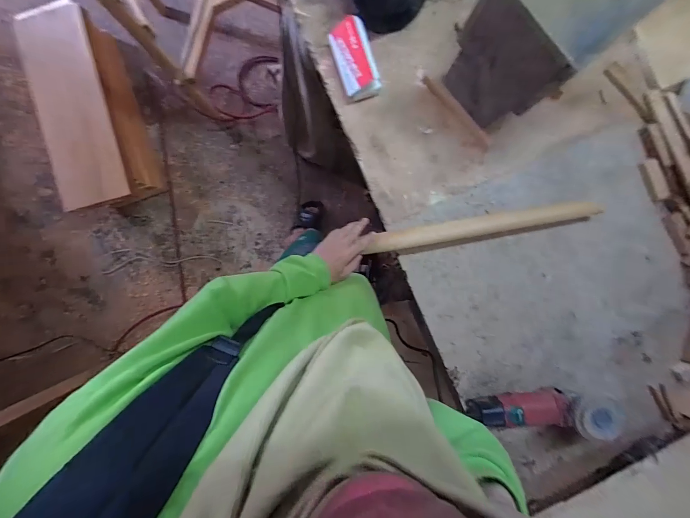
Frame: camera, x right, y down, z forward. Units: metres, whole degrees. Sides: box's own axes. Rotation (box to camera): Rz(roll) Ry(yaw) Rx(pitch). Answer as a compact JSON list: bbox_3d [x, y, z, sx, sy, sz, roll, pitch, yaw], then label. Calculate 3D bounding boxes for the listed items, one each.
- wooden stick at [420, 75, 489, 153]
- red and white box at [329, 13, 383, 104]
[{"bbox_3d":[0.237,-0.311,0.668,0.021,0.027,0.196,-41,93,-1],"label":"wooden stick"},{"bbox_3d":[0.023,-0.405,0.644,0.077,0.057,0.138,-18,92,-2],"label":"red and white box"}]

